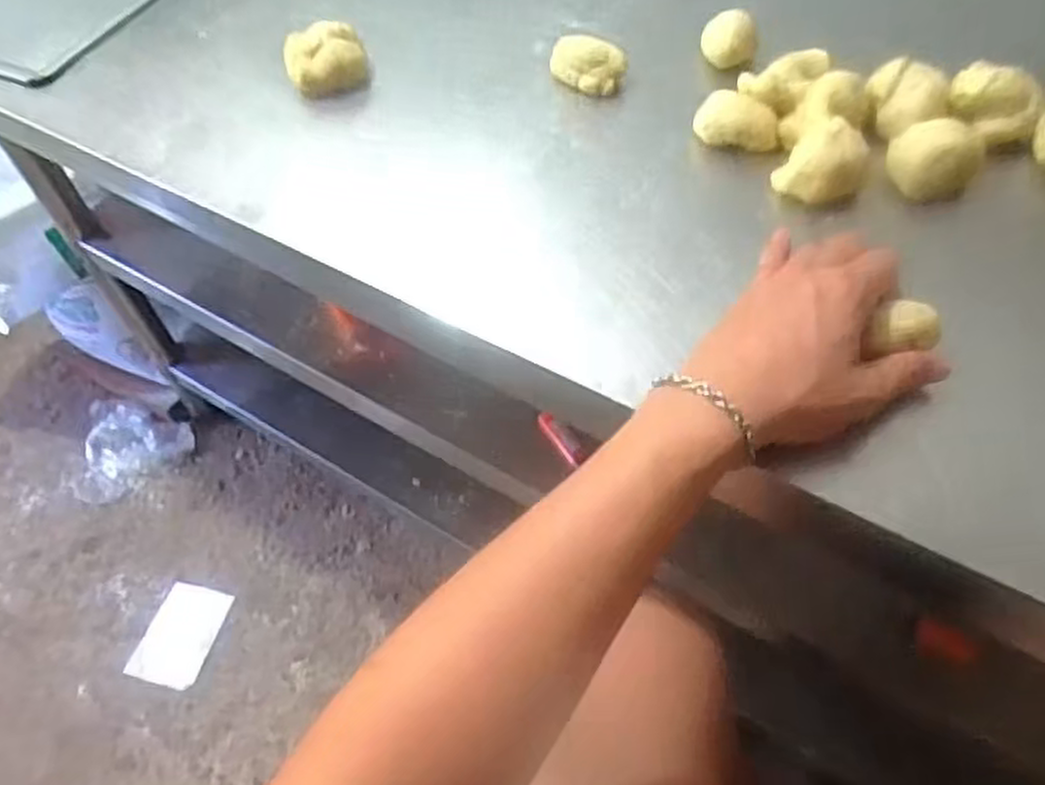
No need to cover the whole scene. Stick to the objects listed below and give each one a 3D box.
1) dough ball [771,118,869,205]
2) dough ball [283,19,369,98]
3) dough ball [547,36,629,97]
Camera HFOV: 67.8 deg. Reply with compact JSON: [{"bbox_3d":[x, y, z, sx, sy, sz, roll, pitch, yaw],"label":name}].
[{"bbox_3d":[0.197,-0.150,0.510,0.053,0.036,0.048,19,57,16],"label":"dough ball"},{"bbox_3d":[-0.153,-0.261,0.608,0.060,0.030,0.047,-21,56,-13],"label":"dough ball"},{"bbox_3d":[0.049,-0.254,0.600,0.063,0.025,0.030,28,60,21],"label":"dough ball"}]

